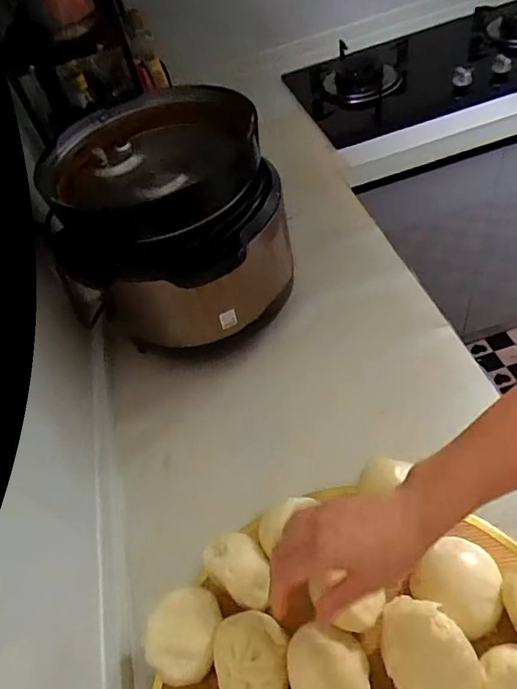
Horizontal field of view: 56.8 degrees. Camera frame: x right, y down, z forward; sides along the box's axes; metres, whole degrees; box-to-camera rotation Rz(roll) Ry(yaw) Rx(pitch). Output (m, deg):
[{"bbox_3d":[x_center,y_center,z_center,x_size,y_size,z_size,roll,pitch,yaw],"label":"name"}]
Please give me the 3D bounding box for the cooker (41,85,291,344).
[{"bbox_3d":[-0.103,-0.161,0.626,0.268,0.215,0.273,-19,50,-2],"label":"cooker"}]

